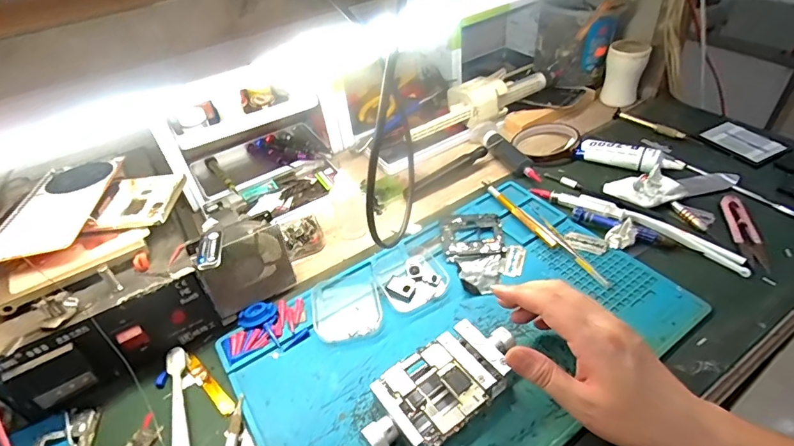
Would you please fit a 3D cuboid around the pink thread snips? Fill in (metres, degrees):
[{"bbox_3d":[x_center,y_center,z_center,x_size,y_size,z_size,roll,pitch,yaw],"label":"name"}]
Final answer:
[{"bbox_3d":[0.354,0.007,0.454,0.024,0.006,0.103,6,43,14],"label":"pink thread snips"}]

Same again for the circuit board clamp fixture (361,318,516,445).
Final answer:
[{"bbox_3d":[0.035,0.128,0.345,0.132,0.032,0.064,-31,47,-25],"label":"circuit board clamp fixture"}]

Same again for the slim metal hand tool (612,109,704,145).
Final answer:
[{"bbox_3d":[0.354,-0.132,0.612,0.011,0.014,0.119,-34,49,-27],"label":"slim metal hand tool"}]

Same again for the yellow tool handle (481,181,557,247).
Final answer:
[{"bbox_3d":[0.134,-0.014,0.508,0.010,0.011,0.129,-20,44,-15],"label":"yellow tool handle"}]

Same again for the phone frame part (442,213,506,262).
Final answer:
[{"bbox_3d":[0.083,0.014,0.486,0.066,0.006,0.063,-3,42,4],"label":"phone frame part"}]

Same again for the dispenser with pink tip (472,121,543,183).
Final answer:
[{"bbox_3d":[0.146,-0.095,0.589,0.028,0.025,0.131,-20,44,-14],"label":"dispenser with pink tip"}]

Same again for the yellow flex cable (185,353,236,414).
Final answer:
[{"bbox_3d":[-0.164,0.141,0.390,0.074,0.005,0.012,30,53,33],"label":"yellow flex cable"}]

